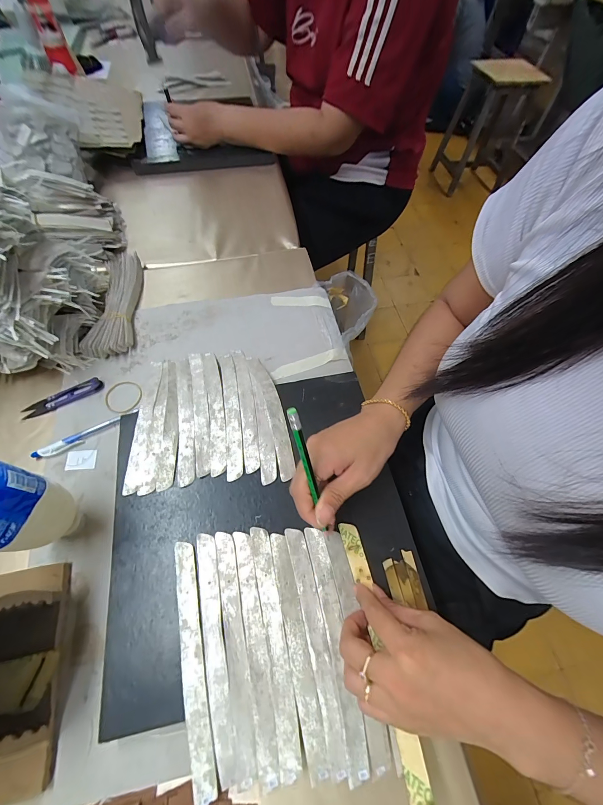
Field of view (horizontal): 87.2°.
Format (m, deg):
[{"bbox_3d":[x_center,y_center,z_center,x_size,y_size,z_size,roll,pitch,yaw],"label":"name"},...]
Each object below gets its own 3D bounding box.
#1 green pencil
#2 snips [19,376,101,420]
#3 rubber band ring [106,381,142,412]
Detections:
[{"bbox_3d":[0.009,0.064,0.264,0.008,0.138,0.006,-22,30,-13],"label":"green pencil"},{"bbox_3d":[-0.318,-0.008,0.421,0.100,0.010,0.023,-24,65,-14],"label":"snips"},{"bbox_3d":[-0.239,-0.008,0.424,0.049,0.004,0.047,1,62,-1],"label":"rubber band ring"}]

